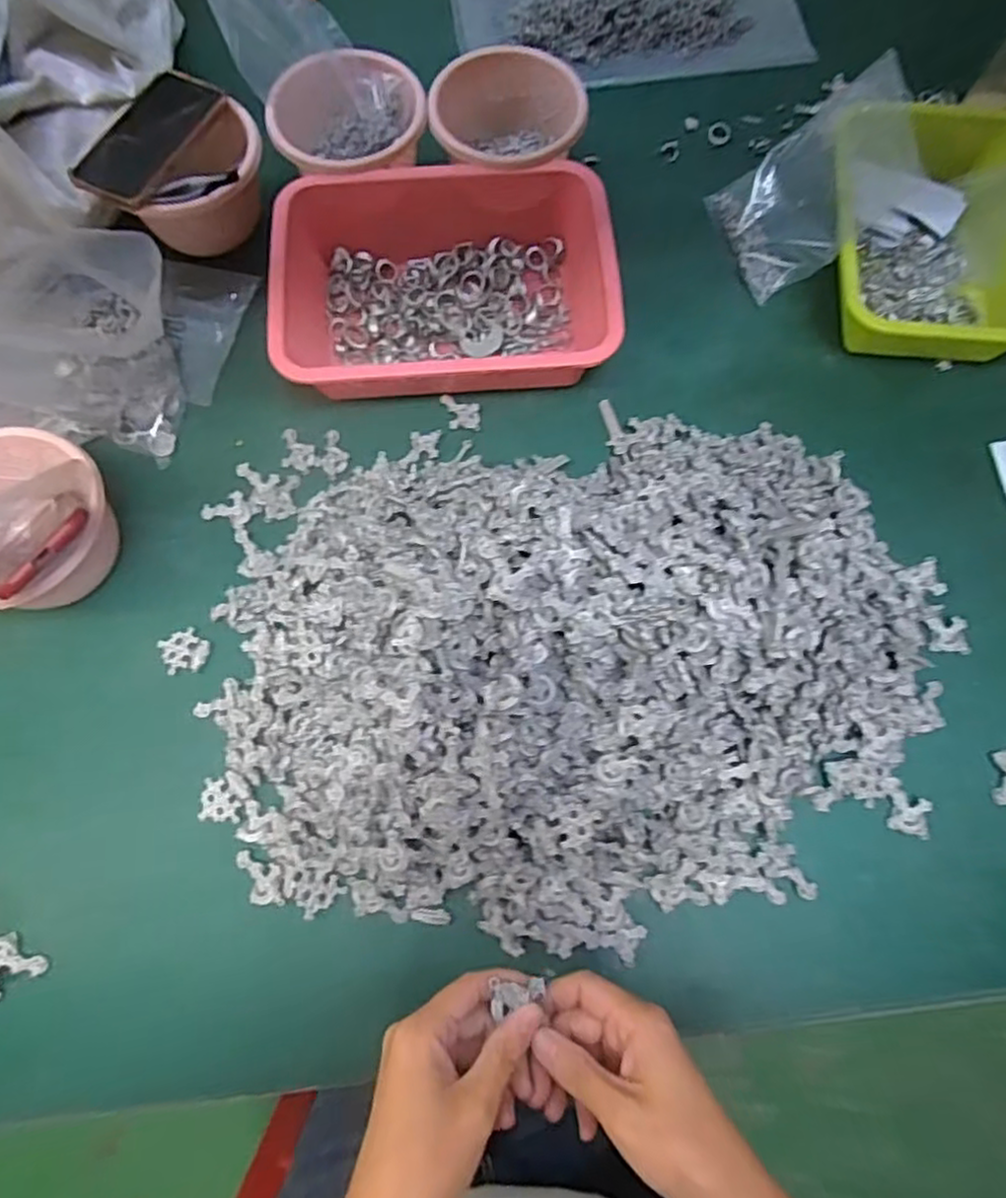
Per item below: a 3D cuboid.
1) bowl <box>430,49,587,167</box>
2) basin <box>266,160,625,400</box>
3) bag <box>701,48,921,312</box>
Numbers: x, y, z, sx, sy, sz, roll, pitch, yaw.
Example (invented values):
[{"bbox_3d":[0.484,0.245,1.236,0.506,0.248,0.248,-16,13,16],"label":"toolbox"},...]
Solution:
[{"bbox_3d":[0.004,-0.476,0.699,0.150,0.076,0.140,0,73,0],"label":"bowl"},{"bbox_3d":[-0.056,-0.299,0.642,0.302,0.078,0.229,-4,73,-2],"label":"basin"},{"bbox_3d":[0.307,-0.398,0.663,0.049,0.187,0.151,16,55,-43],"label":"bag"}]

